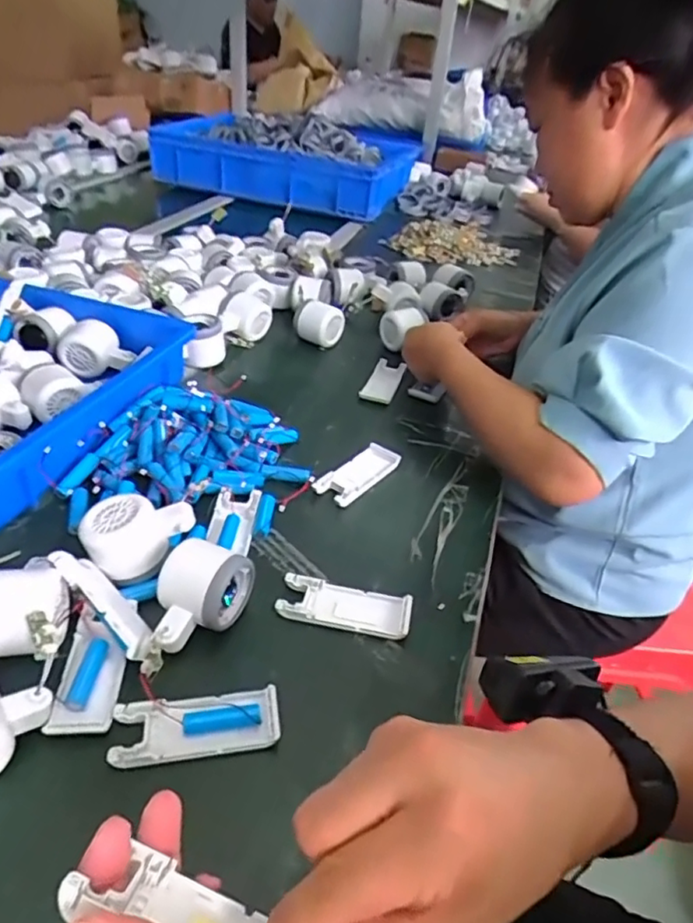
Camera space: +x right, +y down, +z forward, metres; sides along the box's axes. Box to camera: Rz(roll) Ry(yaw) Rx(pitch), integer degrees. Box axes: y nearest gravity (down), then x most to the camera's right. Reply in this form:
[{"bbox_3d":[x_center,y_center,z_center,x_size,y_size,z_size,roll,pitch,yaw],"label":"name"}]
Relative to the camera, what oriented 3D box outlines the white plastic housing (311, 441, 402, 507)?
[{"bbox_3d":[0.013,0.013,0.621,0.045,0.014,0.103,30,43,27],"label":"white plastic housing"}]

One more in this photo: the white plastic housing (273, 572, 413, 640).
[{"bbox_3d":[-0.001,0.117,0.475,0.103,0.012,0.041,11,37,5],"label":"white plastic housing"}]

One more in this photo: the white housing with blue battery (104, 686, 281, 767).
[{"bbox_3d":[-0.097,0.170,0.386,0.103,0.016,0.042,-4,39,-13],"label":"white housing with blue battery"}]

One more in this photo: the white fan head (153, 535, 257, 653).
[{"bbox_3d":[-0.113,0.105,0.446,0.061,0.045,0.081,16,38,11],"label":"white fan head"}]

